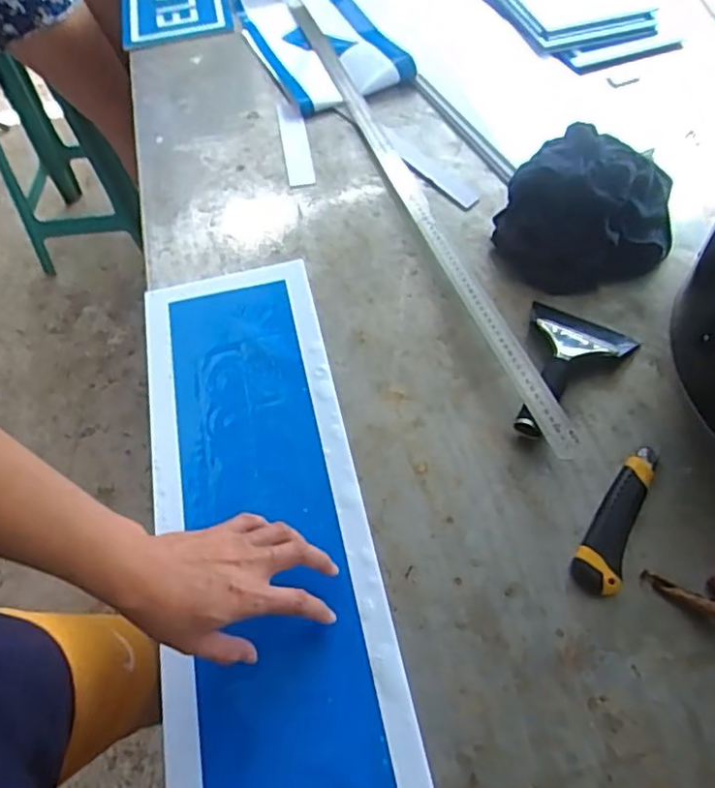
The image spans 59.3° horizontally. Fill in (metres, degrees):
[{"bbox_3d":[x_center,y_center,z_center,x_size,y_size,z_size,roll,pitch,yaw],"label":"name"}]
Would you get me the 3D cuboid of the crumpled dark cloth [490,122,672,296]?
[{"bbox_3d":[0.275,-0.225,0.753,0.193,0.098,0.197,13,58,13],"label":"crumpled dark cloth"}]

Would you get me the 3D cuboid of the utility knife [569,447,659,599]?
[{"bbox_3d":[0.237,0.110,0.577,0.040,0.016,0.153,22,61,18],"label":"utility knife"}]

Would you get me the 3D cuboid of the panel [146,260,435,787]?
[{"bbox_3d":[-0.070,0.214,0.538,0.201,0.015,0.865,-12,56,-4],"label":"panel"}]

